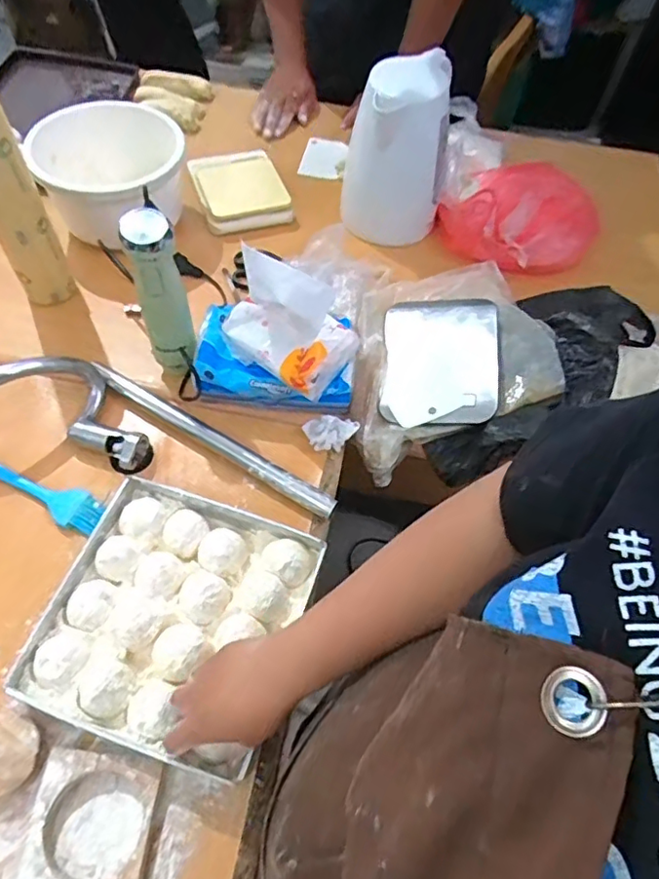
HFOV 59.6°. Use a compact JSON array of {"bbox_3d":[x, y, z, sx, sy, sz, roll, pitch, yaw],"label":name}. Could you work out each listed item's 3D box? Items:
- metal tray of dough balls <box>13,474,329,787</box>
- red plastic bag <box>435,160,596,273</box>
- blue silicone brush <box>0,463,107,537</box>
[{"bbox_3d":[-0.148,0.165,0.553,0.222,0.033,0.223,19,60,8],"label":"metal tray of dough balls"},{"bbox_3d":[0.290,-0.336,0.875,0.216,0.081,0.186,28,60,13],"label":"red plastic bag"},{"bbox_3d":[-0.344,0.041,0.638,0.220,0.024,0.042,26,60,12],"label":"blue silicone brush"}]

